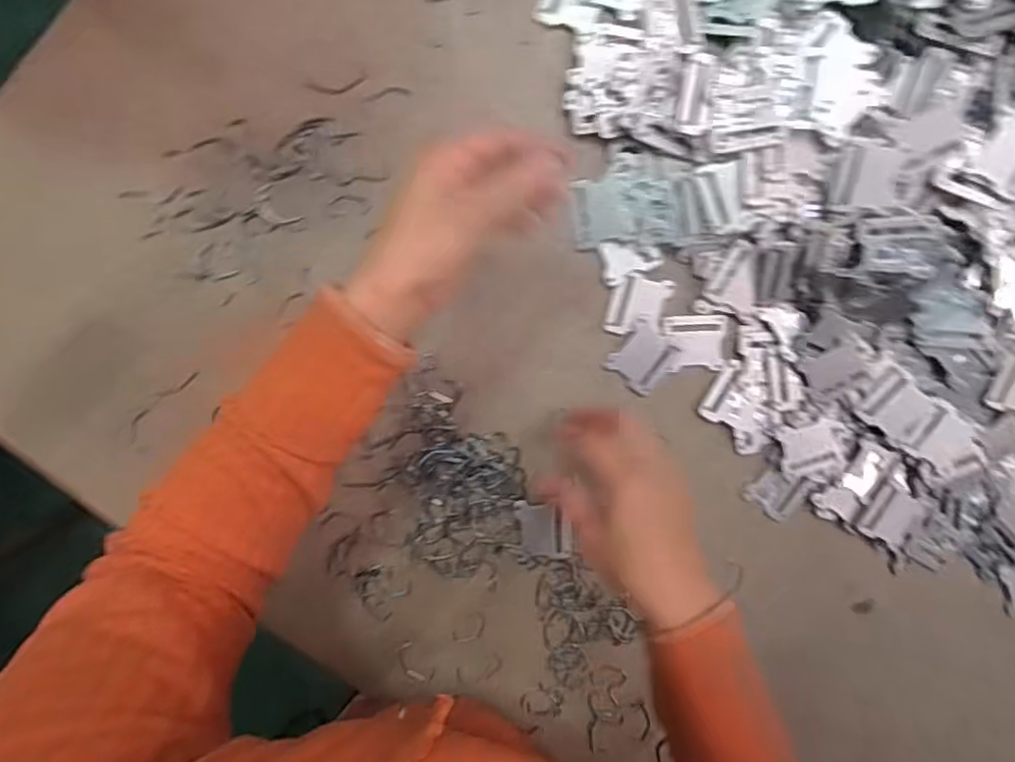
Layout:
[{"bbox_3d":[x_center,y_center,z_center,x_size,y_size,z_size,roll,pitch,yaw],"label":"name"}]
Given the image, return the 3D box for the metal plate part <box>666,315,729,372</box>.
[{"bbox_3d":[0.144,-0.029,0.494,0.045,0.005,0.042,-4,100,-5],"label":"metal plate part"}]

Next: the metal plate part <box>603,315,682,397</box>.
[{"bbox_3d":[0.103,-0.018,0.492,0.042,0.005,0.047,39,94,-10],"label":"metal plate part"}]

